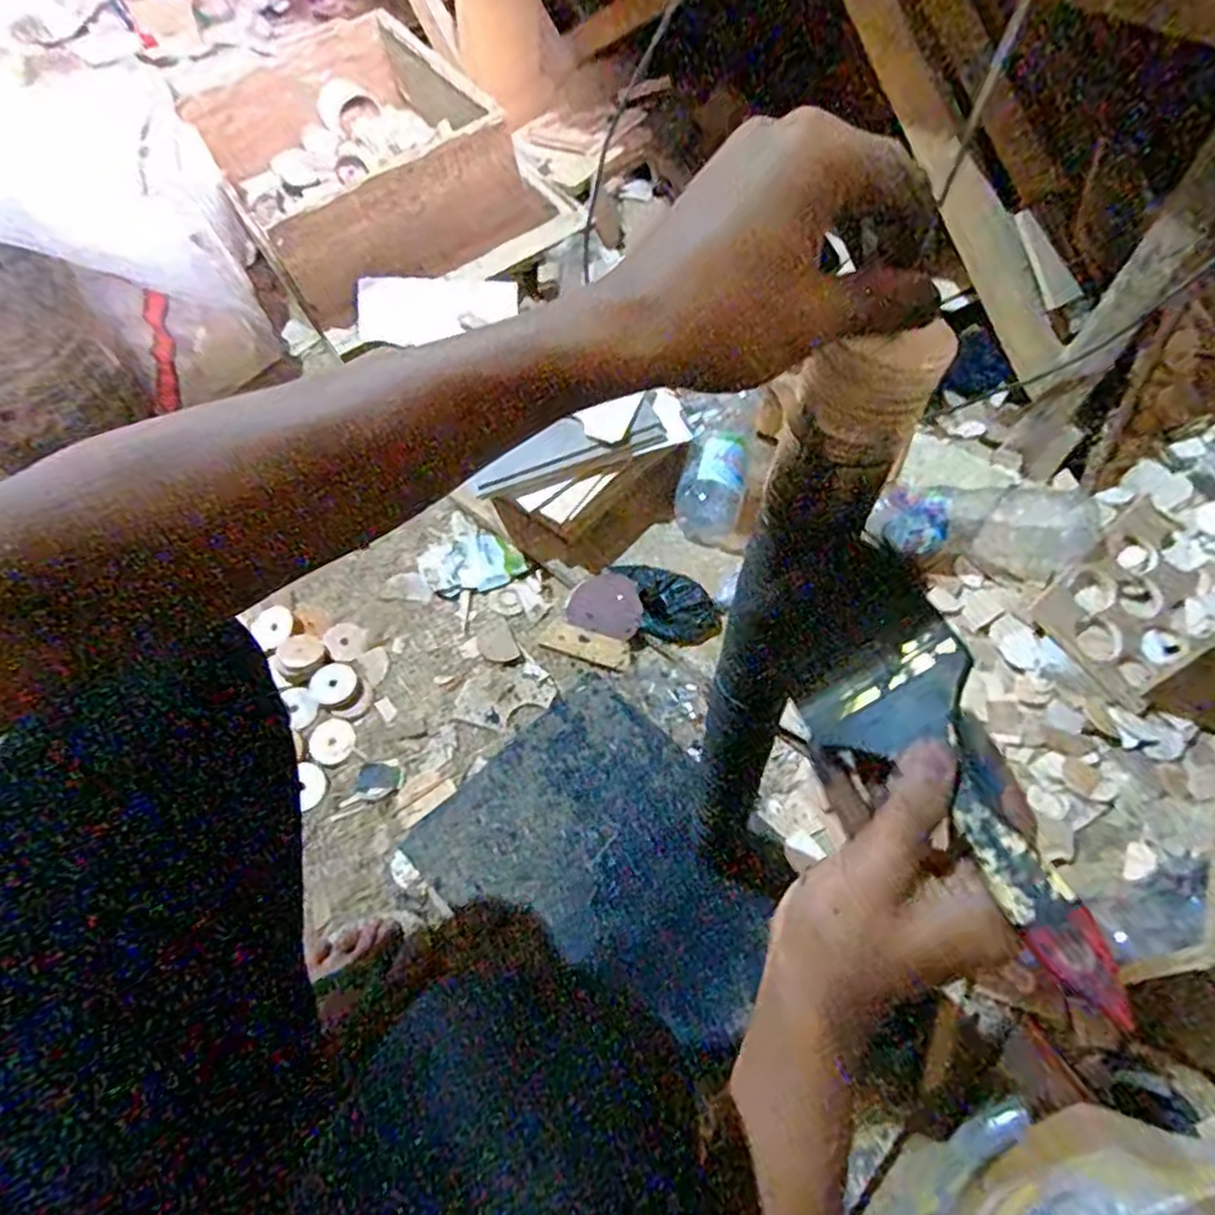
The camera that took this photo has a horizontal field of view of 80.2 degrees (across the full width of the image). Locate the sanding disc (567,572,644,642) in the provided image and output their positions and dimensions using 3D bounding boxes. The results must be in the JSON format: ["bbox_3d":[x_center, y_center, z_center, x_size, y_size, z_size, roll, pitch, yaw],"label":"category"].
[{"bbox_3d":[0.002,-0.005,0.907,0.095,0.008,0.079,18,76,11],"label":"sanding disc"}]

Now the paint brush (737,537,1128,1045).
[{"bbox_3d":[0.131,0.060,0.298,0.070,0.013,0.197,-32,59,14],"label":"paint brush"}]

